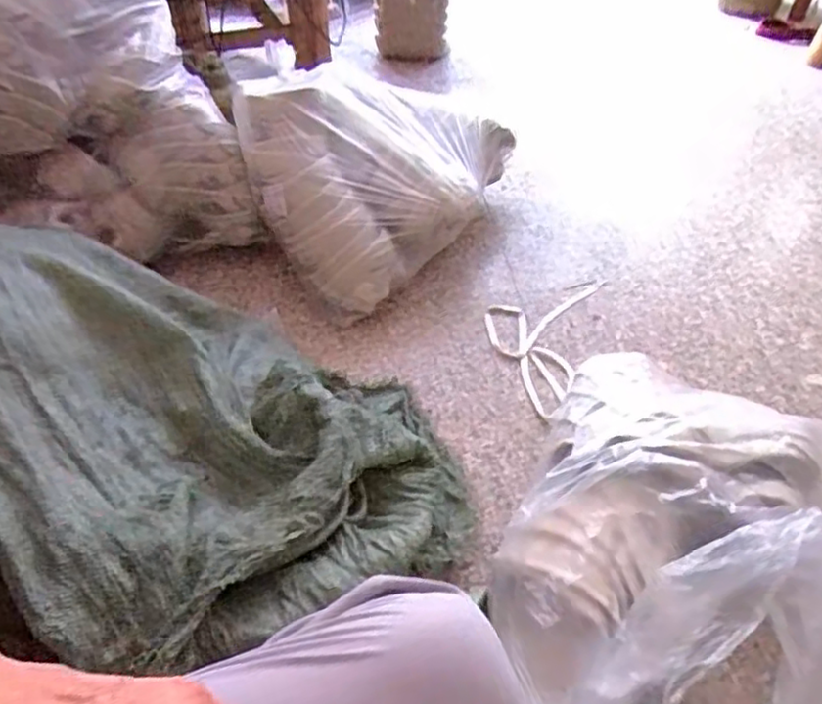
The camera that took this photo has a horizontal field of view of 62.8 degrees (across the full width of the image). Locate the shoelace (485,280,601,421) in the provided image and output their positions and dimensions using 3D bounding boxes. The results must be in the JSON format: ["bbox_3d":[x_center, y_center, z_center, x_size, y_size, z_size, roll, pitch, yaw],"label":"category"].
[{"bbox_3d":[0.202,-0.024,1.121,0.168,0.015,0.321,14,50,15],"label":"shoelace"}]

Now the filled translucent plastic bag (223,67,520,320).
[{"bbox_3d":[-0.047,-0.335,1.199,0.471,0.251,0.335,-35,57,-26],"label":"filled translucent plastic bag"}]

